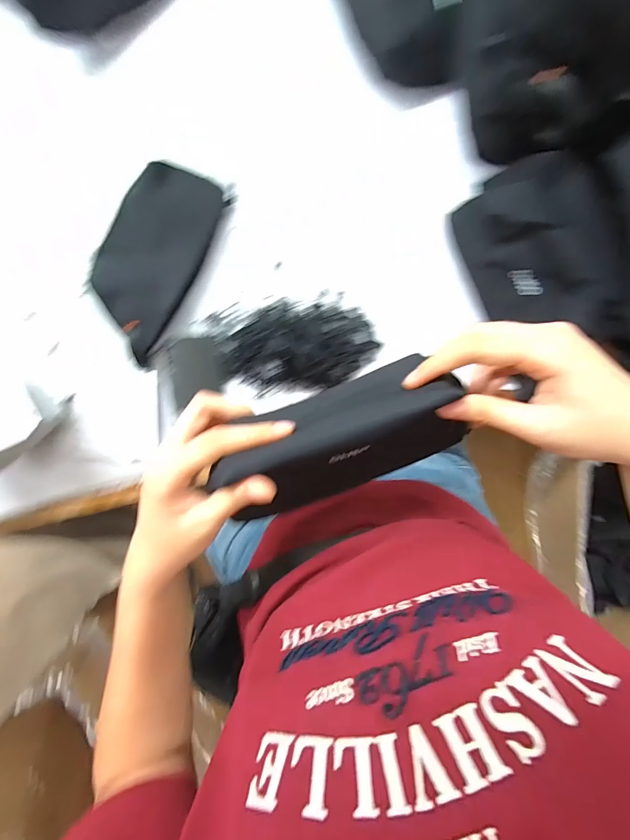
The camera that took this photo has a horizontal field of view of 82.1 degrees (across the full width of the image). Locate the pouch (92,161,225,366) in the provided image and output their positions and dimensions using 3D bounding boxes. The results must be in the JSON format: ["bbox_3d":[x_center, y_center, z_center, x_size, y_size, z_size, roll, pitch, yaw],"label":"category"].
[{"bbox_3d":[-0.170,-0.168,0.378,0.083,0.041,0.191,25,96,1],"label":"pouch"}]

